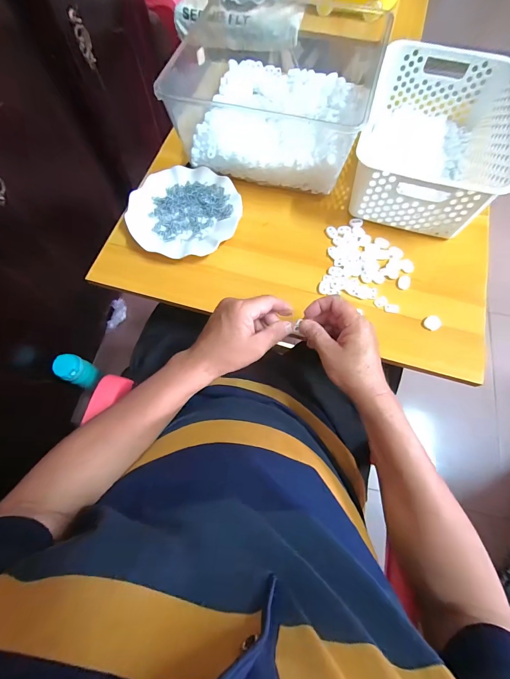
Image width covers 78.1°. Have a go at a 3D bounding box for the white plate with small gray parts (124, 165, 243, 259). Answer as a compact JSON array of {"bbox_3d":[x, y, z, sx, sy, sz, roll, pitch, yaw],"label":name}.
[{"bbox_3d":[-0.116,-0.214,0.531,0.181,0.022,0.183,0,68,1],"label":"white plate with small gray parts"}]

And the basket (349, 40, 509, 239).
[{"bbox_3d":[0.281,-0.331,0.524,0.221,0.112,0.306,19,70,8],"label":"basket"}]

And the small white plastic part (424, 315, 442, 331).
[{"bbox_3d":[0.257,-0.024,0.454,0.021,0.011,0.020,0,68,1],"label":"small white plastic part"}]

